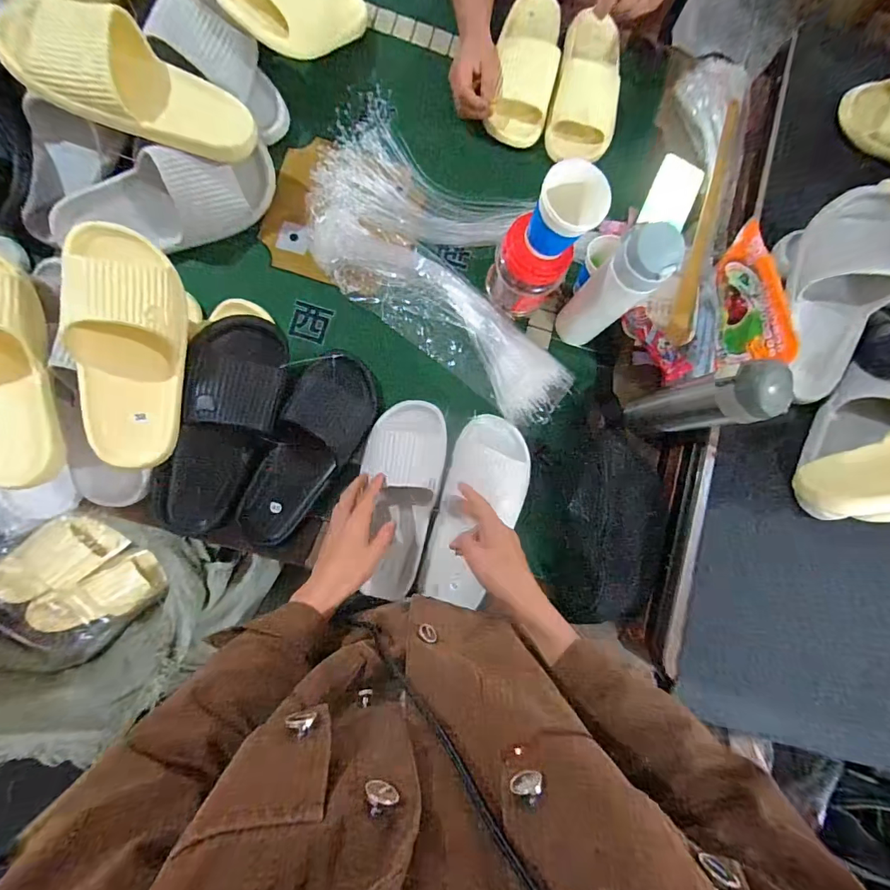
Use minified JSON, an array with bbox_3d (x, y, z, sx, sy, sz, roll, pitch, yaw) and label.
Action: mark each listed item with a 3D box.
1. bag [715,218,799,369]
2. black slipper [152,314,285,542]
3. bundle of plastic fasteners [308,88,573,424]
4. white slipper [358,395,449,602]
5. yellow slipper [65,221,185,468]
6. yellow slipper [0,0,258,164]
[{"bbox_3d":[0.358,-0.173,0.517,0.018,0.109,0.163,-4,84,-6],"label":"bag"},{"bbox_3d":[-0.270,-0.017,0.539,0.100,0.085,0.282,20,95,-3],"label":"black slipper"},{"bbox_3d":[0.009,-0.277,0.627,0.493,0.067,0.262,37,82,-1],"label":"bundle of plastic fasteners"},{"bbox_3d":[-0.058,0.069,0.582,0.107,0.055,0.263,5,82,-5],"label":"white slipper"},{"bbox_3d":[-0.329,-0.100,0.455,0.104,0.075,0.243,-1,96,-23],"label":"yellow slipper"},{"bbox_3d":[-0.364,-0.421,0.510,0.263,0.079,0.104,14,83,-23],"label":"yellow slipper"}]

